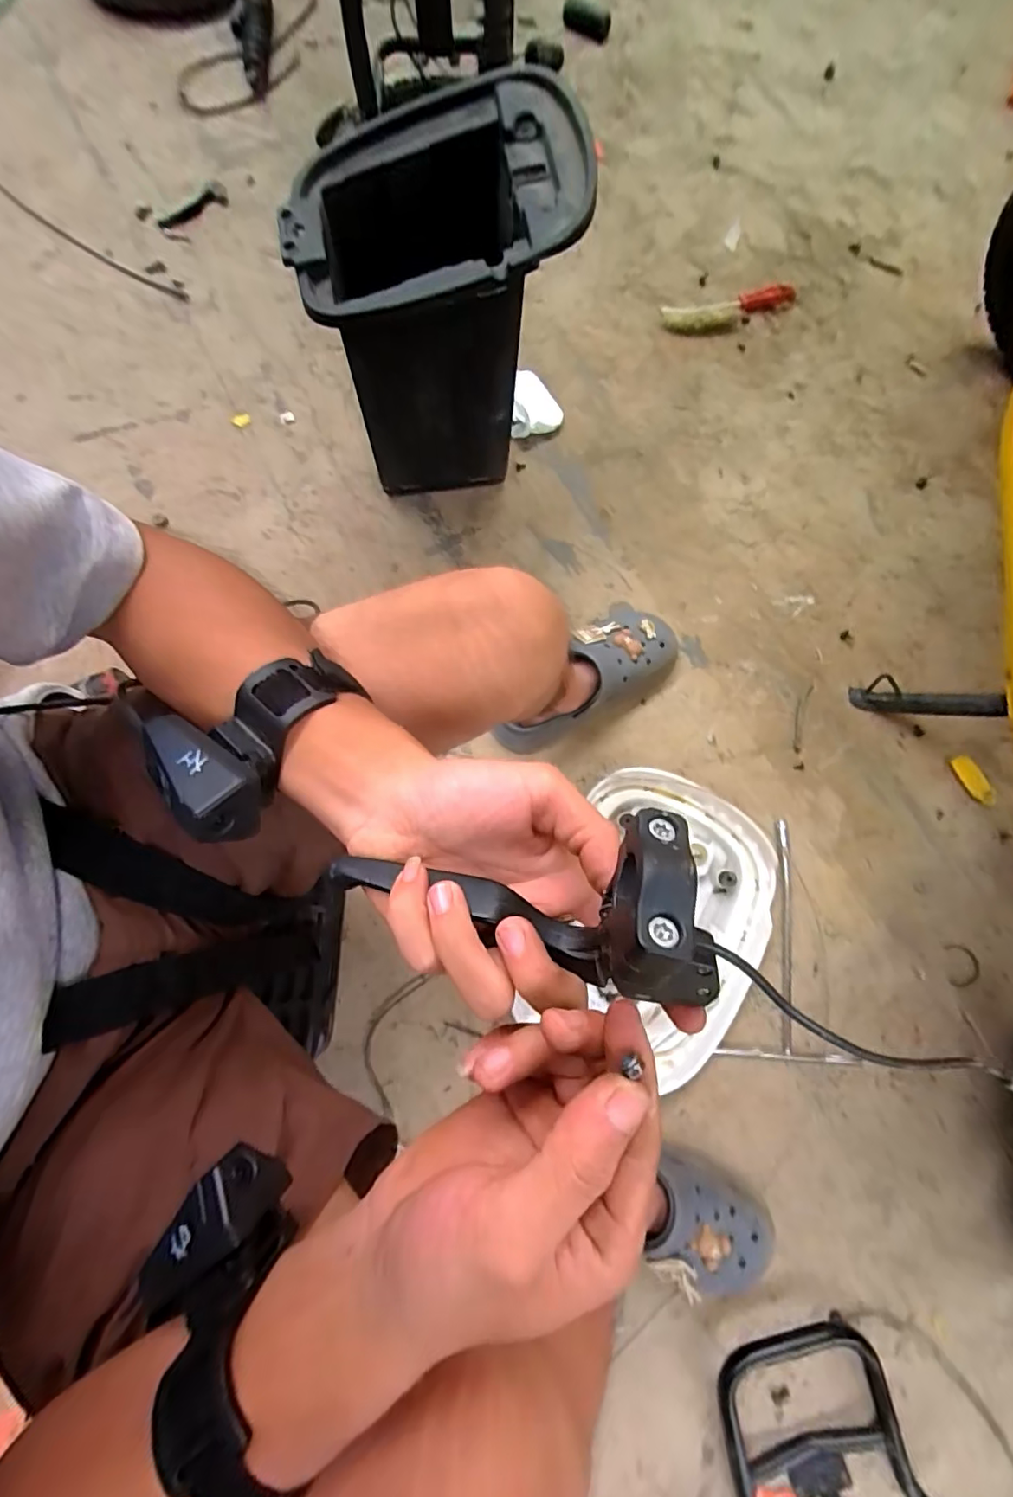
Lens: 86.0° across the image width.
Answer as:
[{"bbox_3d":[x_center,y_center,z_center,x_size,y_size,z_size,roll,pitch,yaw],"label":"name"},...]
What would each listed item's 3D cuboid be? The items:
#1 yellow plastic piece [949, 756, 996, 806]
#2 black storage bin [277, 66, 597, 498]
[{"bbox_3d":[0.619,0.044,0.722,0.022,0.024,0.069,-24,77,-5],"label":"yellow plastic piece"},{"bbox_3d":[-0.068,-0.500,0.658,0.278,0.325,0.232,-8,76,-1],"label":"black storage bin"}]

